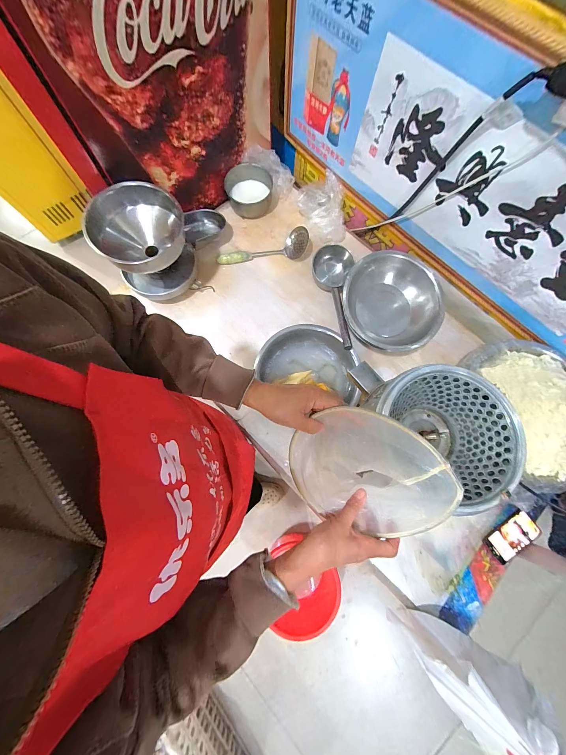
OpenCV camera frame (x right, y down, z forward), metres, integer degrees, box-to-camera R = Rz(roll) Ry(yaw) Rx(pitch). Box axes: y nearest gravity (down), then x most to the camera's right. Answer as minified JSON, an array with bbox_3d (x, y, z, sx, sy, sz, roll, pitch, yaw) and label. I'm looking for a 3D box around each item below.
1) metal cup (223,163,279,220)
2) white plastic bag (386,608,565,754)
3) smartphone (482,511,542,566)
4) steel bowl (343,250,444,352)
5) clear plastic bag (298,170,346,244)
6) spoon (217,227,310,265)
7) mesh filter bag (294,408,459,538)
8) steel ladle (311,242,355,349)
[{"bbox_3d":[-0.119,-0.700,1.027,0.179,0.086,0.167,0,76,-1],"label":"metal cup"},{"bbox_3d":[0.394,0.636,0.595,0.159,0.312,0.153,-44,81,-11],"label":"white plastic bag"},{"bbox_3d":[0.668,0.461,0.781,0.153,0.009,0.082,-33,79,-9],"label":"smartphone"},{"bbox_3d":[0.325,-0.223,0.847,0.254,0.127,0.300,-28,78,-8],"label":"steel bowl"},{"bbox_3d":[0.155,-0.619,1.014,0.149,0.120,0.220,-24,78,-7],"label":"clear plastic bag"},{"bbox_3d":[-0.069,-0.452,0.971,0.332,0.056,0.083,-15,77,-5],"label":"spoon"},{"bbox_3d":[0.112,0.137,0.385,0.197,0.045,0.190,39,118,16],"label":"mesh filter bag"},{"bbox_3d":[0.176,-0.265,0.916,0.109,0.118,0.341,-6,77,-3],"label":"steel ladle"}]

